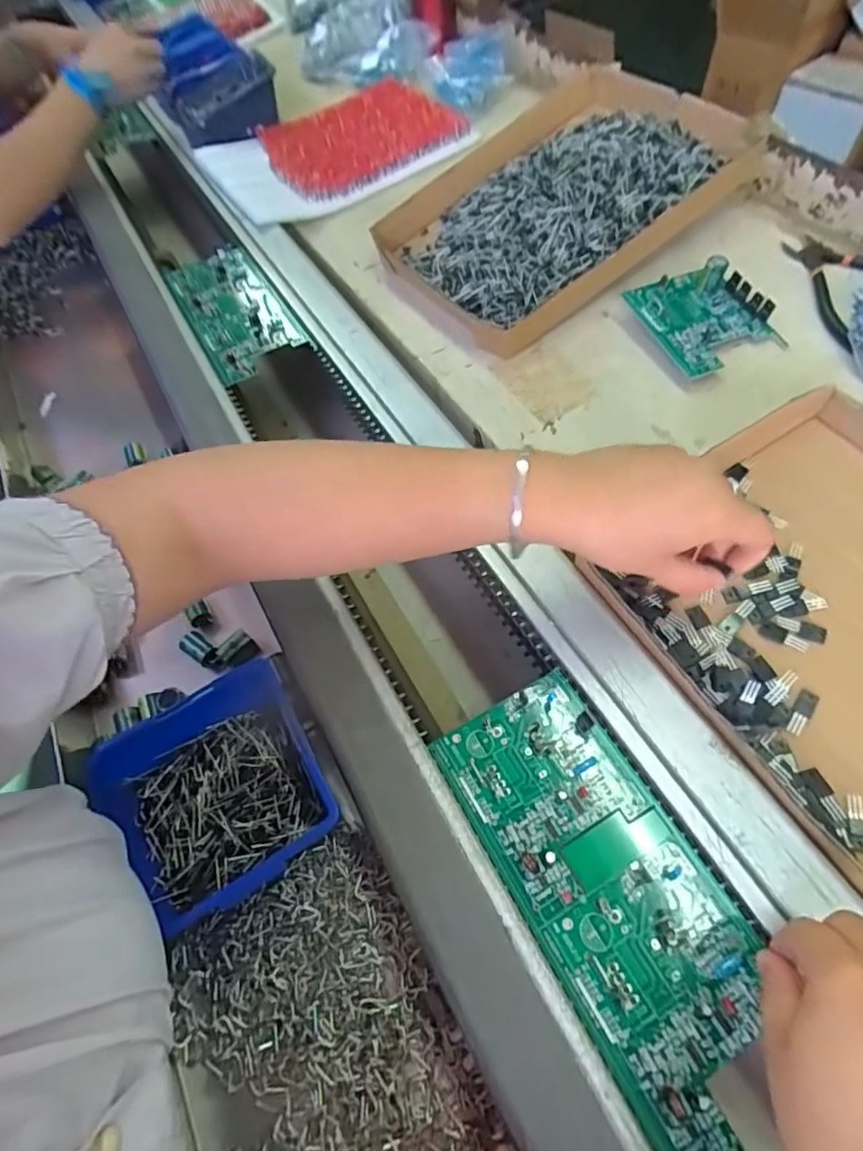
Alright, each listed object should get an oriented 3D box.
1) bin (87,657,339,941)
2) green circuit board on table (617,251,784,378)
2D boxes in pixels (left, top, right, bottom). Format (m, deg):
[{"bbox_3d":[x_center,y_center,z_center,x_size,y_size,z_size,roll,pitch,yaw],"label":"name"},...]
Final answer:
[{"bbox_3d":[-0.136,0.137,0.346,0.136,0.049,0.121,-26,60,-14],"label":"bin"},{"bbox_3d":[0.231,-0.220,0.485,0.090,0.043,0.108,-21,59,-11],"label":"green circuit board on table"}]

